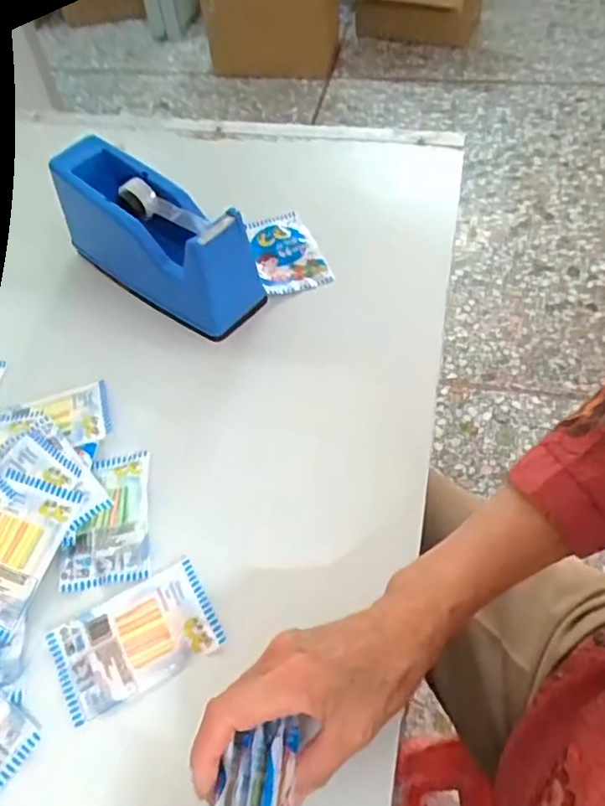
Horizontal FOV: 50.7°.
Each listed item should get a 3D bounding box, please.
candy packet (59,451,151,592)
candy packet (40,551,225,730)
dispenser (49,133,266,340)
[{"bbox_3d":[-0.140,0.081,0.459,0.058,0.012,0.100,-7,54,0],"label":"candy packet"},{"bbox_3d":[-0.110,0.153,0.417,0.103,0.005,0.065,-26,56,-13],"label":"candy packet"},{"bbox_3d":[-0.135,-0.150,0.575,0.201,0.104,0.070,31,62,24],"label":"dispenser"}]

